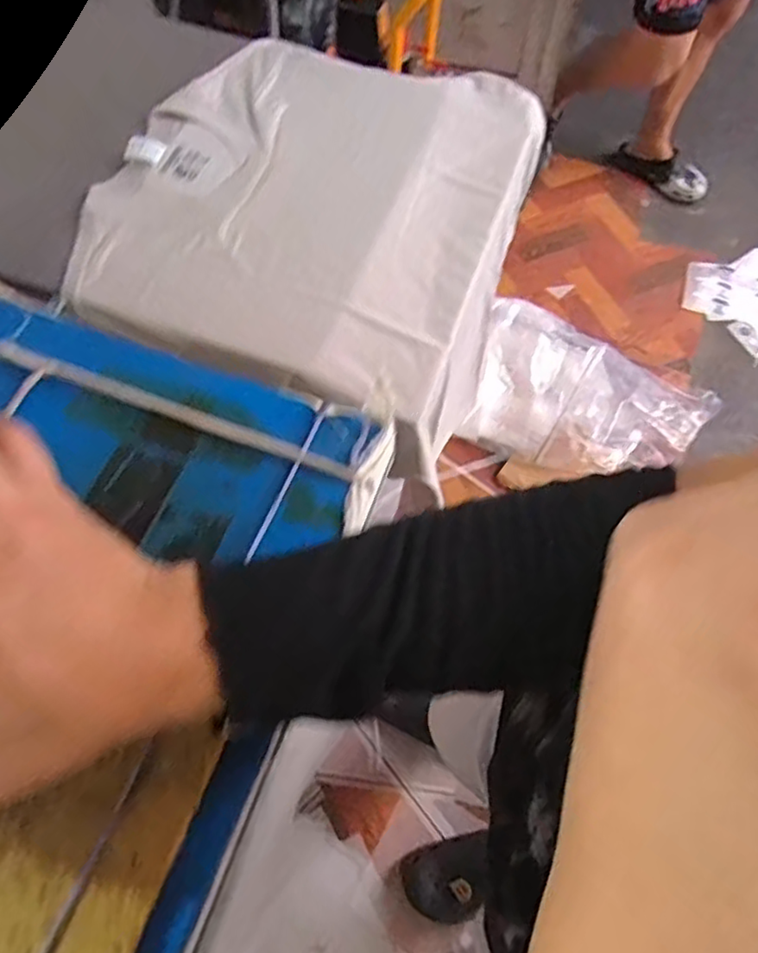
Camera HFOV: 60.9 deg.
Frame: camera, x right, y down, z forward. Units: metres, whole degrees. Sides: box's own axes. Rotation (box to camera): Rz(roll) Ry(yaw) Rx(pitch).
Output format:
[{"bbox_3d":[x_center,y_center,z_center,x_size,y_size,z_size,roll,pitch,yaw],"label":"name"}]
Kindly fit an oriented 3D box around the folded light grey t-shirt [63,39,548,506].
[{"bbox_3d":[-0.044,-0.272,0.640,0.394,0.045,0.437,22,68,9],"label":"folded light grey t-shirt"}]

